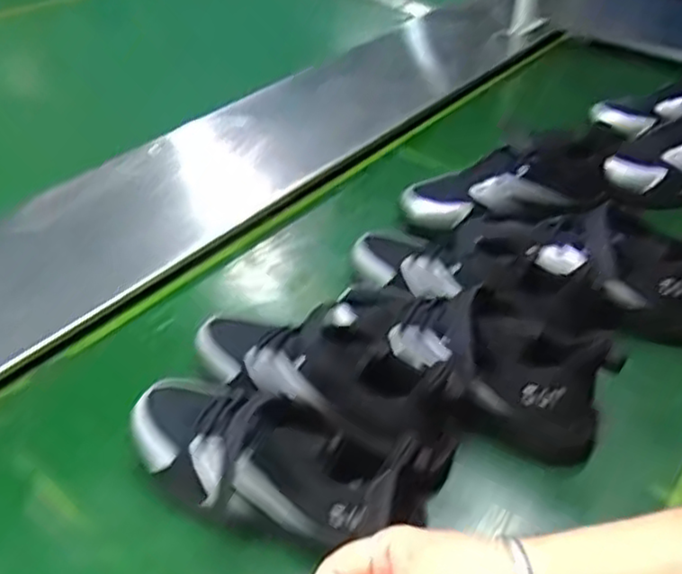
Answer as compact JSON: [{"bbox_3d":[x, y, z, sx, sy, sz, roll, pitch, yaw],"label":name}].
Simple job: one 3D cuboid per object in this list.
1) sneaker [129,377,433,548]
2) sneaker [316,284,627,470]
[{"bbox_3d":[-0.060,0.130,0.549,0.234,0.114,0.092,18,44,18],"label":"sneaker"},{"bbox_3d":[0.111,0.056,0.631,0.255,0.109,0.102,23,46,24],"label":"sneaker"}]

